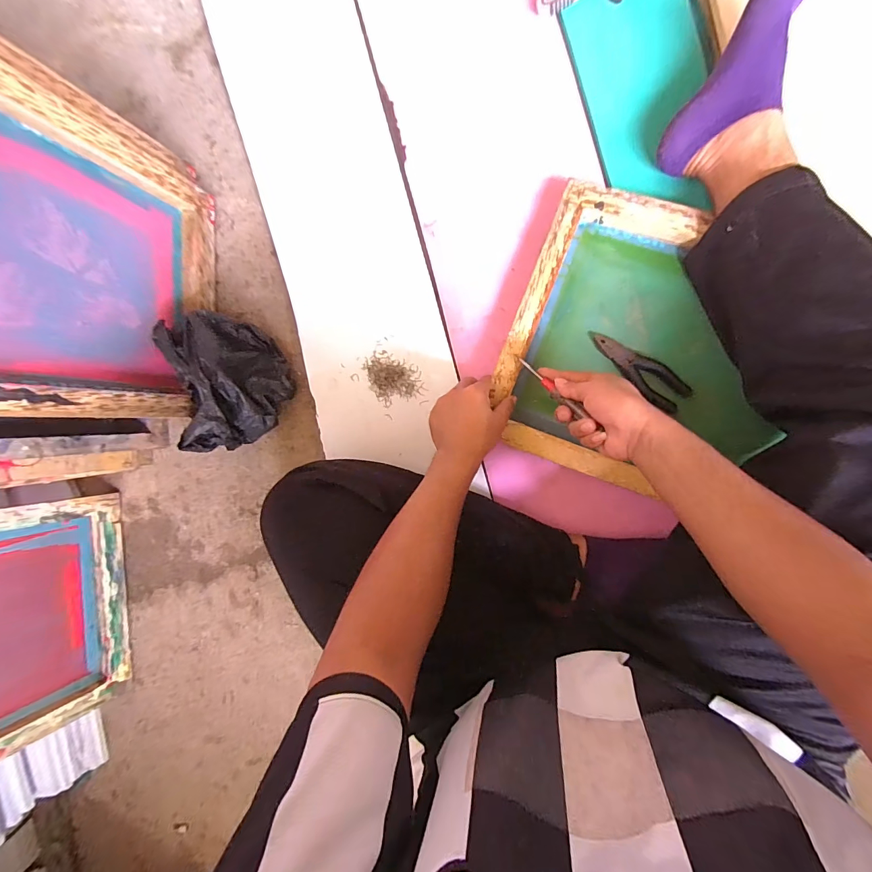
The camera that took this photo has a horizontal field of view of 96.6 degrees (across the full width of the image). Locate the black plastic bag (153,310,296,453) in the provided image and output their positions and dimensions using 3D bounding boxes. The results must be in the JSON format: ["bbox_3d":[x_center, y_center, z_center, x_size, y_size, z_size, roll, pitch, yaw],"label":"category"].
[{"bbox_3d":[-0.314,-0.086,0.597,0.131,0.121,0.203,-11,90,10],"label":"black plastic bag"}]

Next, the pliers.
[{"bbox_3d":[0.283,-0.098,0.546,0.151,0.021,0.044,44,98,5],"label":"pliers"}]

